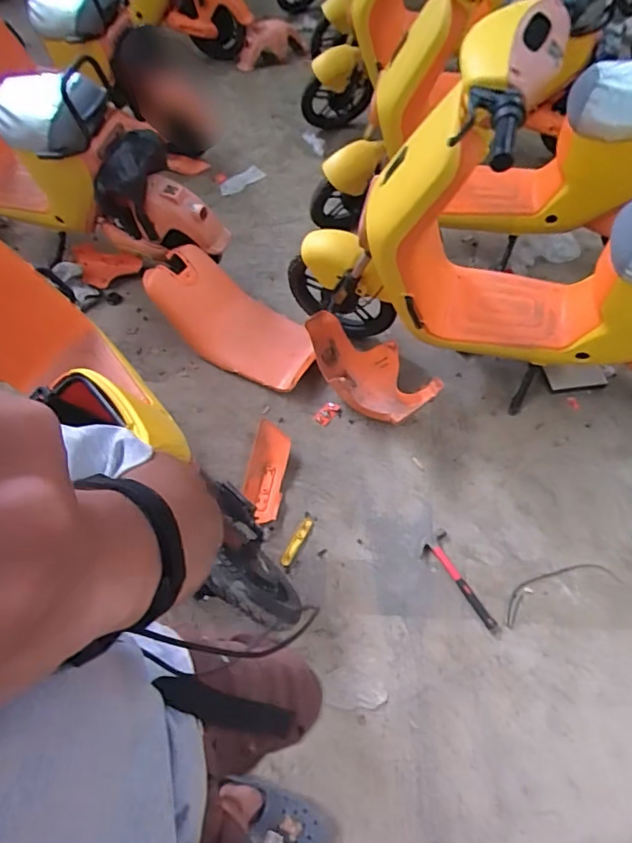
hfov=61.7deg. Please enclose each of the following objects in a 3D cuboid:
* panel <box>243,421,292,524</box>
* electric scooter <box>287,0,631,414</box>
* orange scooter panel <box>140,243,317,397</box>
[{"bbox_3d":[-0.144,0.144,1.536,0.110,0.042,0.295,6,58,7],"label":"panel"},{"bbox_3d":[0.565,-0.405,1.272,1.334,0.902,0.481,-1,57,2],"label":"electric scooter"},{"bbox_3d":[-0.287,-0.317,1.709,0.586,0.095,0.264,36,103,3],"label":"orange scooter panel"}]

